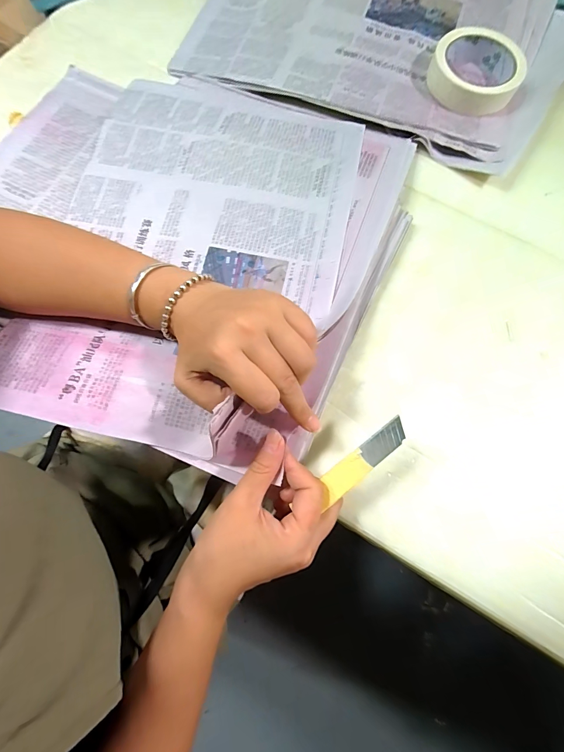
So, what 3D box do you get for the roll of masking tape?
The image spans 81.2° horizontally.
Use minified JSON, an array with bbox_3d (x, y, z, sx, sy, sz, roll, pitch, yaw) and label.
[{"bbox_3d":[0.217,-0.342,0.367,0.098,0.024,0.098,0,76,-1],"label":"roll of masking tape"}]

